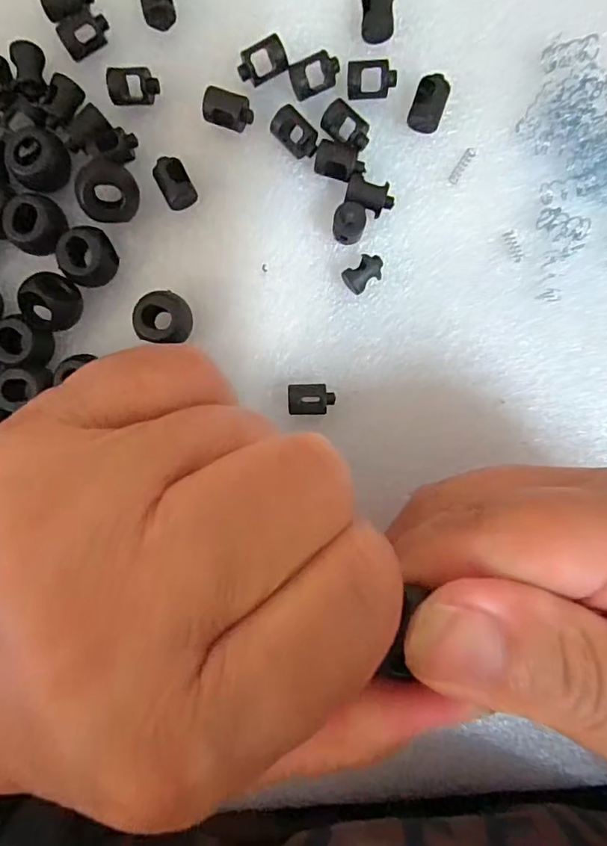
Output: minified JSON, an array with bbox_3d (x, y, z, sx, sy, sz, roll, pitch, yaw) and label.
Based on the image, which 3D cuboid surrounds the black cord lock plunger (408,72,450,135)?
[{"bbox_3d":[0.039,-0.098,0.153,0.010,0.007,0.017,18,96,1],"label":"black cord lock plunger"}]

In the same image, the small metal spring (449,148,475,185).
[{"bbox_3d":[0.050,-0.081,0.154,0.004,0.004,0.011,32,96,-1],"label":"small metal spring"}]

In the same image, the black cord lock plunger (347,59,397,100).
[{"bbox_3d":[0.021,-0.105,0.153,0.015,0.007,0.009,-3,95,3],"label":"black cord lock plunger"}]

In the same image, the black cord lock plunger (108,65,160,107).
[{"bbox_3d":[-0.053,-0.105,0.155,0.015,0.008,0.009,-10,95,4],"label":"black cord lock plunger"}]

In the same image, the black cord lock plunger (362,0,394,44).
[{"bbox_3d":[0.023,-0.125,0.151,0.010,0.008,0.014,-2,95,3],"label":"black cord lock plunger"}]

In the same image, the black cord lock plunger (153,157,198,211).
[{"bbox_3d":[-0.040,-0.075,0.156,0.009,0.009,0.014,-26,94,5],"label":"black cord lock plunger"}]

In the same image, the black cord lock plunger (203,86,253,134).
[{"bbox_3d":[-0.023,-0.097,0.155,0.015,0.009,0.011,15,96,1],"label":"black cord lock plunger"}]

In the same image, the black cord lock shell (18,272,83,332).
[{"bbox_3d":[-0.079,-0.038,0.155,0.014,0.017,0.017,20,96,1],"label":"black cord lock shell"}]

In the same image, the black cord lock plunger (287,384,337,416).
[{"bbox_3d":[0.003,-0.008,0.160,0.014,0.010,0.010,0,95,3],"label":"black cord lock plunger"}]

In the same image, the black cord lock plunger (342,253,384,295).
[{"bbox_3d":[0.019,-0.047,0.158,0.013,0.008,0.009,-38,92,5],"label":"black cord lock plunger"}]

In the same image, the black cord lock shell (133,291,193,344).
[{"bbox_3d":[-0.044,-0.033,0.158,0.016,0.012,0.015,2,95,3],"label":"black cord lock shell"}]

